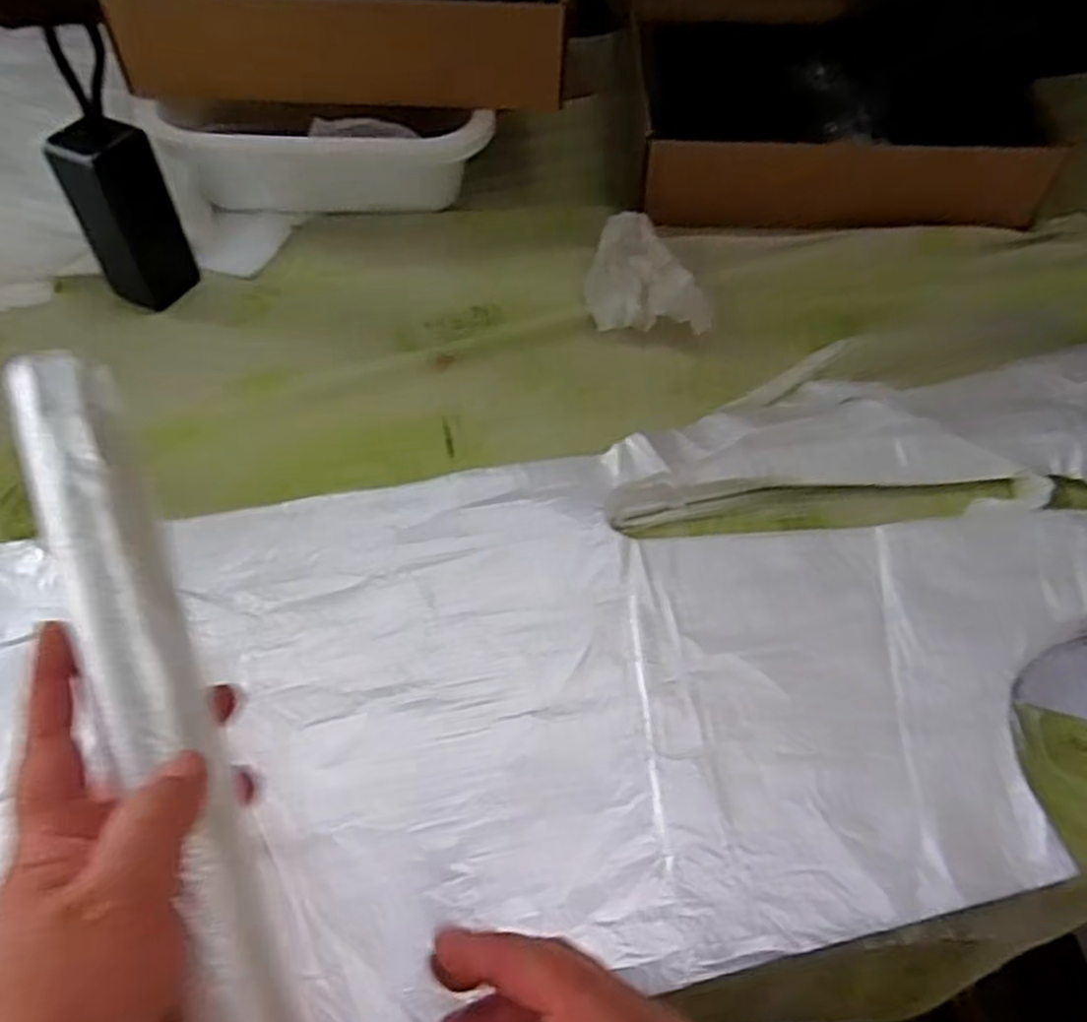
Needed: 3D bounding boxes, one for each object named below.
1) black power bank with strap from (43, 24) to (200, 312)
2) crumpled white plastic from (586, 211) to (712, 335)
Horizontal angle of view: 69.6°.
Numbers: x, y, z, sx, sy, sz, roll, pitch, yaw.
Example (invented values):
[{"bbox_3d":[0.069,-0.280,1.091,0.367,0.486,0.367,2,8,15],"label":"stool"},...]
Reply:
[{"bbox_3d":[-0.317,-0.241,0.572,0.052,0.186,0.055,22,56,15],"label":"black power bank with strap"},{"bbox_3d":[0.085,-0.192,0.637,0.093,0.030,0.122,3,53,2],"label":"crumpled white plastic"}]

